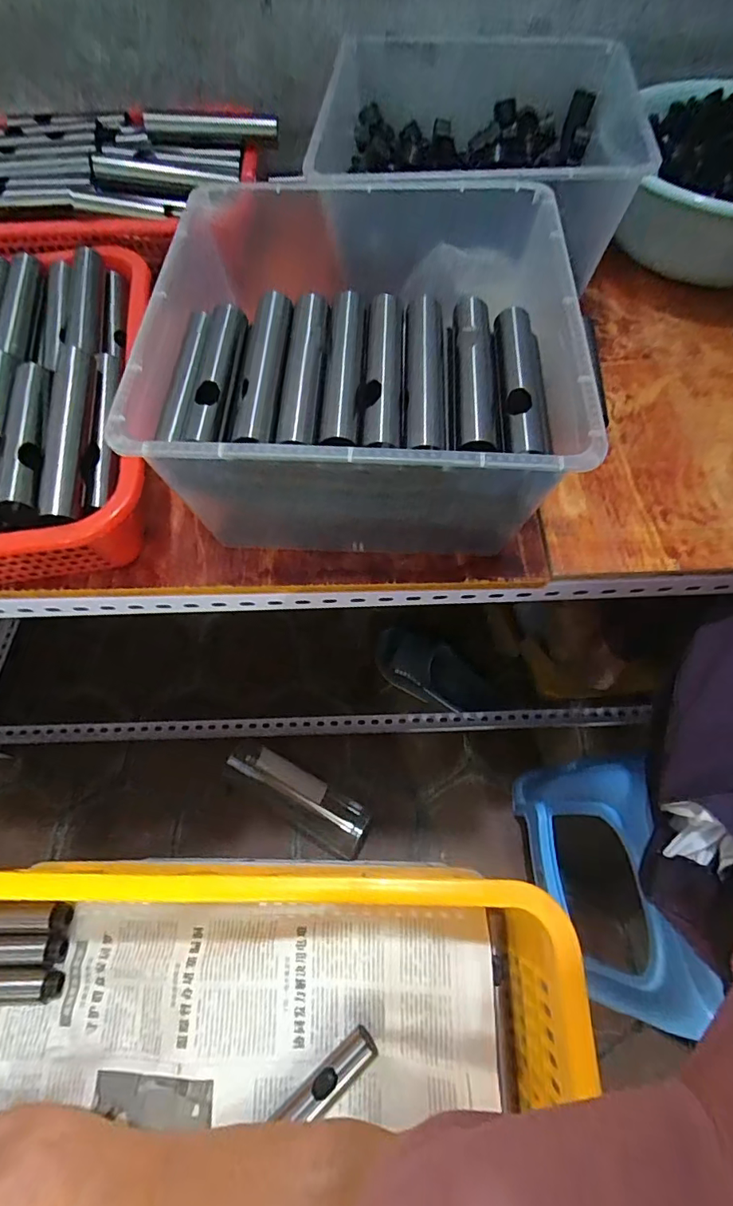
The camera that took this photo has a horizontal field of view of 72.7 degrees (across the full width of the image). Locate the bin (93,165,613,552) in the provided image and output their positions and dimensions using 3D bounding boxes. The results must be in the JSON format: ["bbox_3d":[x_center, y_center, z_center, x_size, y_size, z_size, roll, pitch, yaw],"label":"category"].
[{"bbox_3d":[0.001,-0.209,0.423,0.302,0.142,0.344,3,64,3],"label":"bin"}]

